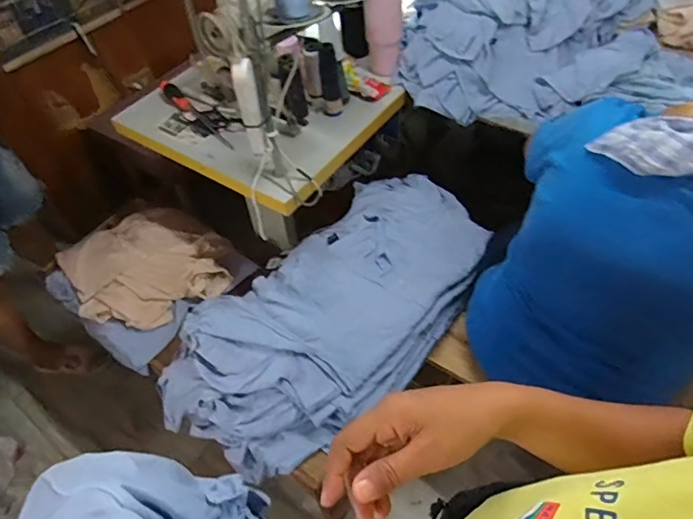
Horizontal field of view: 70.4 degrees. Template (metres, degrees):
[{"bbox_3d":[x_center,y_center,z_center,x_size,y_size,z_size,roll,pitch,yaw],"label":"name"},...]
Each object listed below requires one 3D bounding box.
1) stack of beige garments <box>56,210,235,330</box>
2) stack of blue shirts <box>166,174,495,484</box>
[{"bbox_3d":[-0.488,0.002,1.202,0.366,0.060,0.423,-31,56,-19],"label":"stack of beige garments"},{"bbox_3d":[-0.008,0.127,1.025,0.720,0.169,0.383,-38,58,-23],"label":"stack of blue shirts"}]

